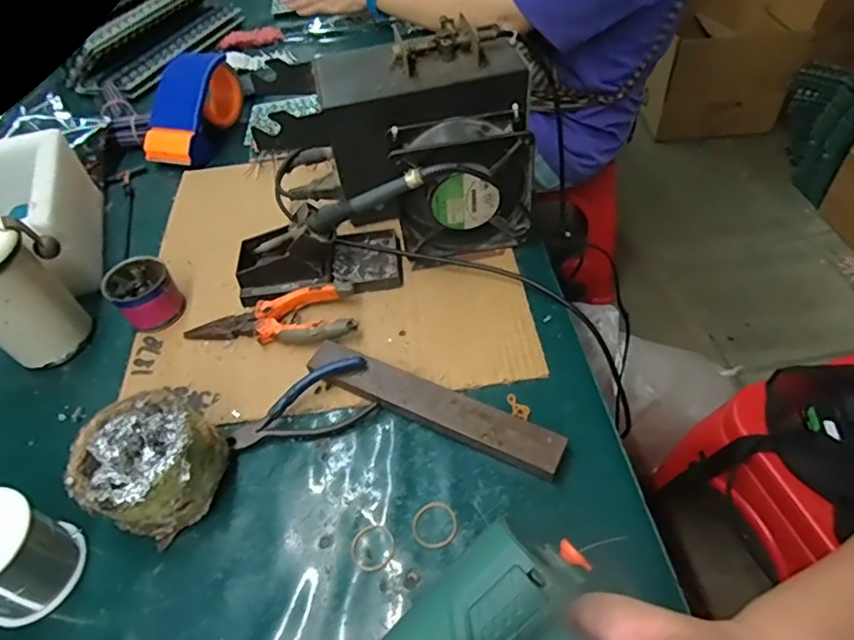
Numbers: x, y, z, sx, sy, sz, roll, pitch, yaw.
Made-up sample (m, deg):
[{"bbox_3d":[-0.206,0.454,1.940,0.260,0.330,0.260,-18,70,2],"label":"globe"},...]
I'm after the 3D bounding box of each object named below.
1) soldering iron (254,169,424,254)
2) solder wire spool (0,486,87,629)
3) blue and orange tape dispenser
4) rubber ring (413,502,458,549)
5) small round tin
[{"bbox_3d":[-0.080,-0.087,0.477,0.173,0.021,0.020,-19,43,24],"label":"soldering iron"},{"bbox_3d":[-0.273,0.152,0.353,0.062,0.068,0.066,14,50,18],"label":"solder wire spool"},{"bbox_3d":[-0.304,-0.269,0.694,0.095,0.078,0.146,2,48,8],"label":"blue and orange tape dispenser"},{"bbox_3d":[0.006,0.138,0.371,0.030,0.004,0.030,-3,47,3],"label":"rubber ring"},{"bbox_3d":[-0.259,-0.021,0.507,0.055,0.053,0.055,-35,53,-23],"label":"small round tin"}]

